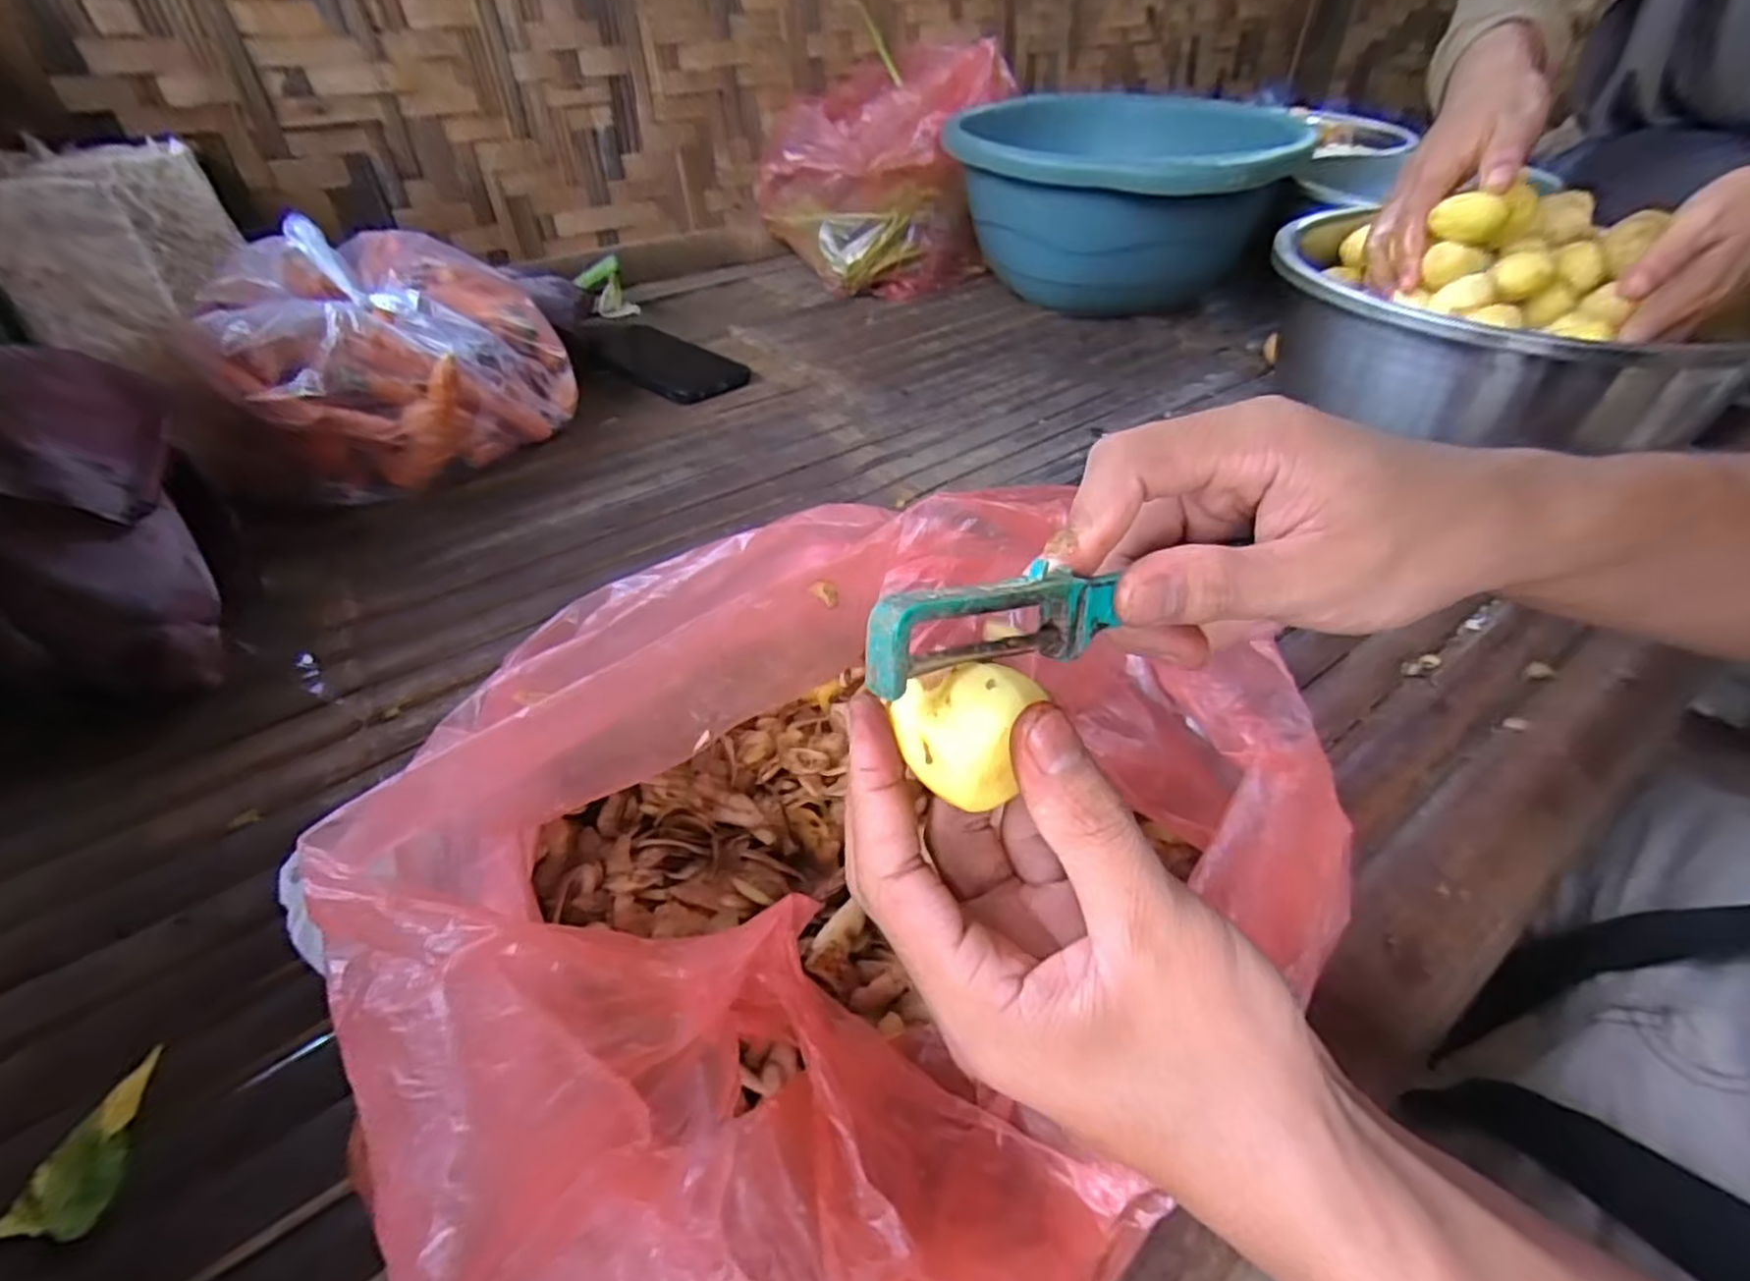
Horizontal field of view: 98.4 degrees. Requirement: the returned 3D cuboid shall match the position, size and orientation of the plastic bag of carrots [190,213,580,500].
[{"bbox_3d":[-0.326,-0.197,0.536,0.194,0.140,0.153,-18,46,-19],"label":"plastic bag of carrots"}]

